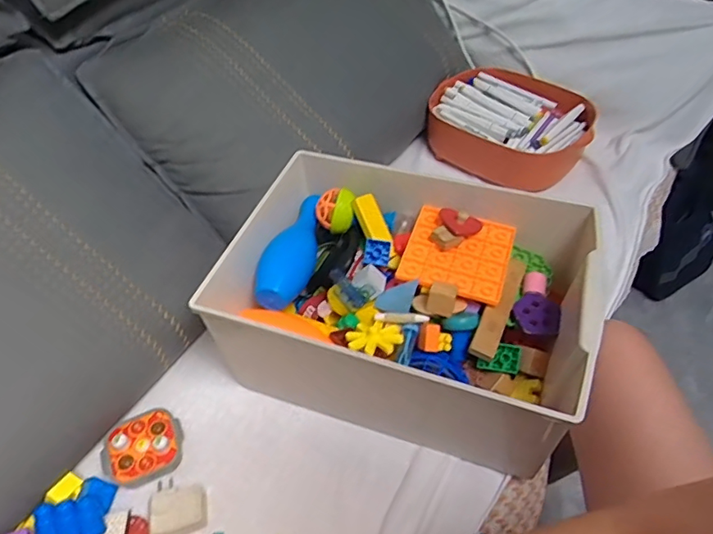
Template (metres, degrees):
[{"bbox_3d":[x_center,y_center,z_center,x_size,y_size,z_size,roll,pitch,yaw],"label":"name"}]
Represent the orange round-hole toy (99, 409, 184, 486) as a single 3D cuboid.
[{"bbox_3d":[-0.247,0.207,0.610,0.088,0.031,0.076,-22,52,-19],"label":"orange round-hole toy"}]

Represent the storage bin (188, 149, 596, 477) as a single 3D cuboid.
[{"bbox_3d":[0.045,0.032,0.651,0.422,0.163,0.290,17,50,13],"label":"storage bin"}]

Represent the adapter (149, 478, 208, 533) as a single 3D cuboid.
[{"bbox_3d":[-0.192,0.256,0.571,0.057,0.026,0.061,-13,50,-12],"label":"adapter"}]

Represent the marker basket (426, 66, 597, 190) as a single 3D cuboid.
[{"bbox_3d":[0.269,-0.251,0.944,0.277,0.087,0.216,27,53,21],"label":"marker basket"}]

